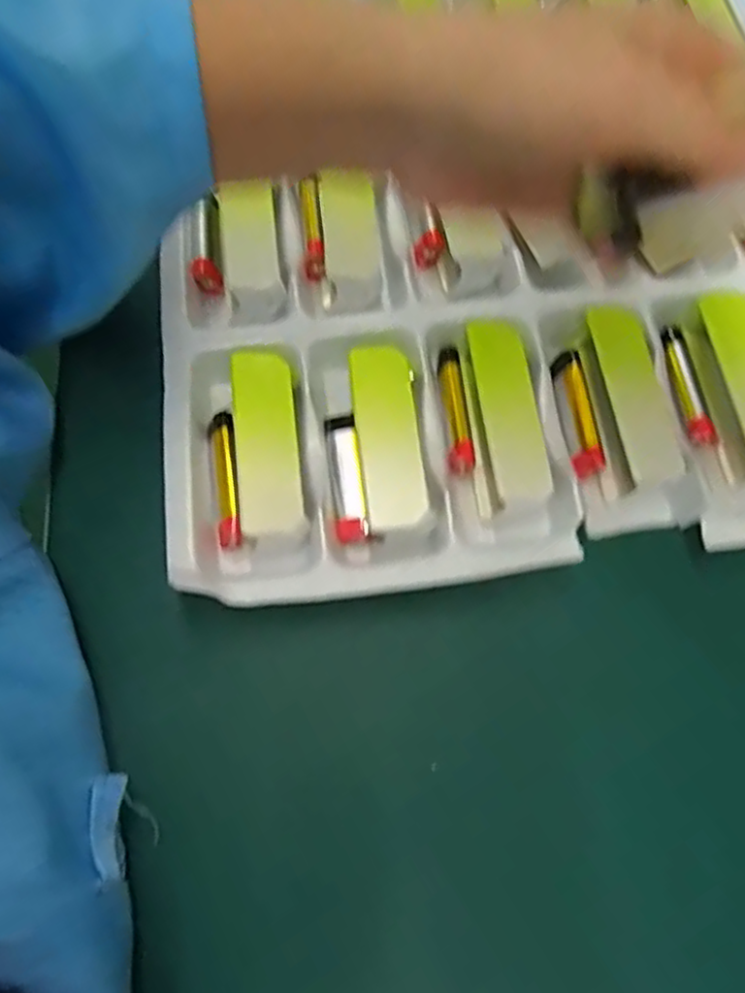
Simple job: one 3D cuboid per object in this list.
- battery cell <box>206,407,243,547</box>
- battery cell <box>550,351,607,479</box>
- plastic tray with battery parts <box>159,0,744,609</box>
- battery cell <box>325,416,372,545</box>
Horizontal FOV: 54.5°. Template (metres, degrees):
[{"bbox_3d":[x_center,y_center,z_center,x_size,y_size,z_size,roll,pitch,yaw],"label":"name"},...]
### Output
[{"bbox_3d":[-0.060,-0.006,0.294,0.011,0.013,0.054,-7,82,-4],"label":"battery cell"},{"bbox_3d":[0.085,-0.035,0.299,0.011,0.009,0.054,-6,68,-3],"label":"battery cell"},{"bbox_3d":[0.055,-0.175,0.348,0.306,0.024,0.434,-6,70,-3],"label":"plastic tray with battery parts"},{"bbox_3d":[-0.010,-0.009,0.291,0.013,0.013,0.053,-7,68,-3],"label":"battery cell"}]

